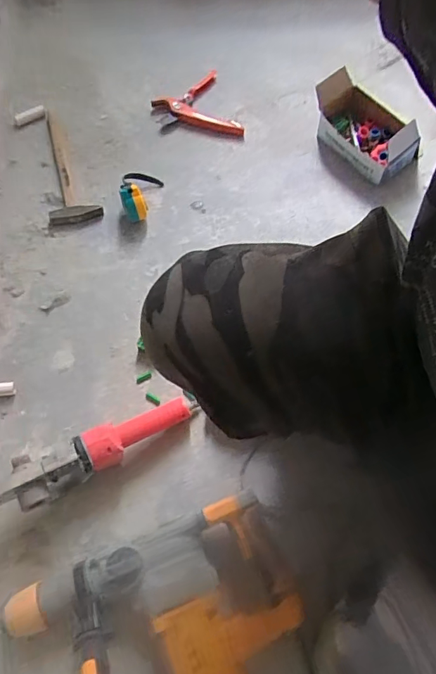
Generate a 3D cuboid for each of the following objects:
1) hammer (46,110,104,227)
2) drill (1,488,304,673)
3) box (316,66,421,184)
[{"bbox_3d":[-0.325,-0.348,0.961,0.103,0.028,0.305,-19,64,-10],"label":"hammer"},{"bbox_3d":[-0.082,0.365,0.582,0.358,0.122,0.234,-20,64,-10],"label":"drill"},{"bbox_3d":[0.300,-0.434,0.961,0.221,0.115,0.132,39,69,18],"label":"box"}]

